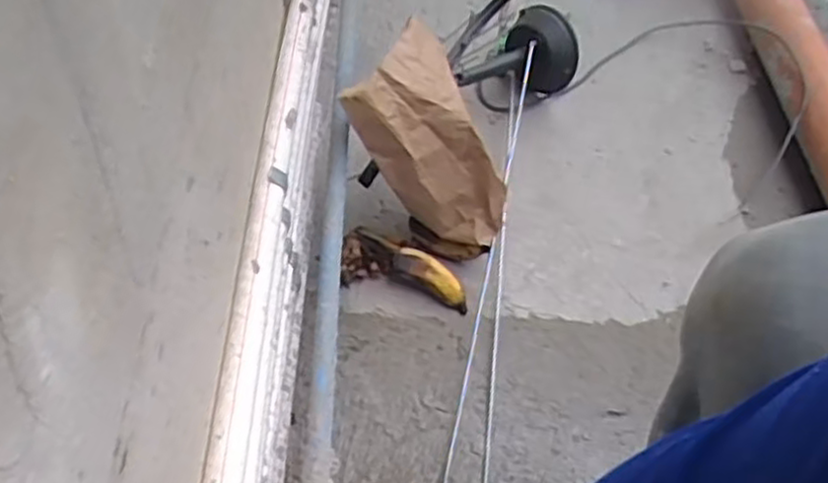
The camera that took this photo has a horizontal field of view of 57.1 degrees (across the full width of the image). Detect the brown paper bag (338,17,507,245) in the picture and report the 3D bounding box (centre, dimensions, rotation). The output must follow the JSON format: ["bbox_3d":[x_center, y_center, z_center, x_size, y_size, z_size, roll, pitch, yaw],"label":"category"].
[{"bbox_3d":[0.023,-0.093,0.819,0.127,0.250,0.056,-31,34,-6],"label":"brown paper bag"}]

